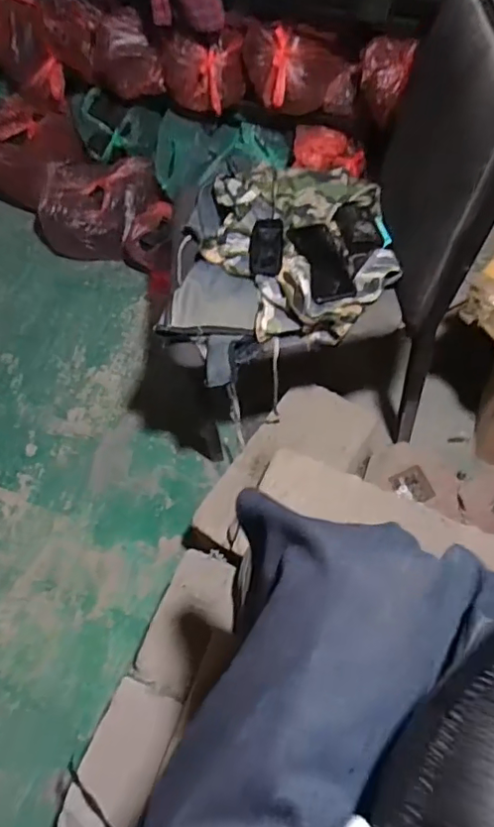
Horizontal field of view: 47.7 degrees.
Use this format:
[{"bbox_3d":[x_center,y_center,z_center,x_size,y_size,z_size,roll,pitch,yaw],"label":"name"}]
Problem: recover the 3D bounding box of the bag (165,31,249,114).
[{"bbox_3d":[-0.107,-0.831,1.380,0.205,0.160,0.129,-5,60,5],"label":"bag"}]

